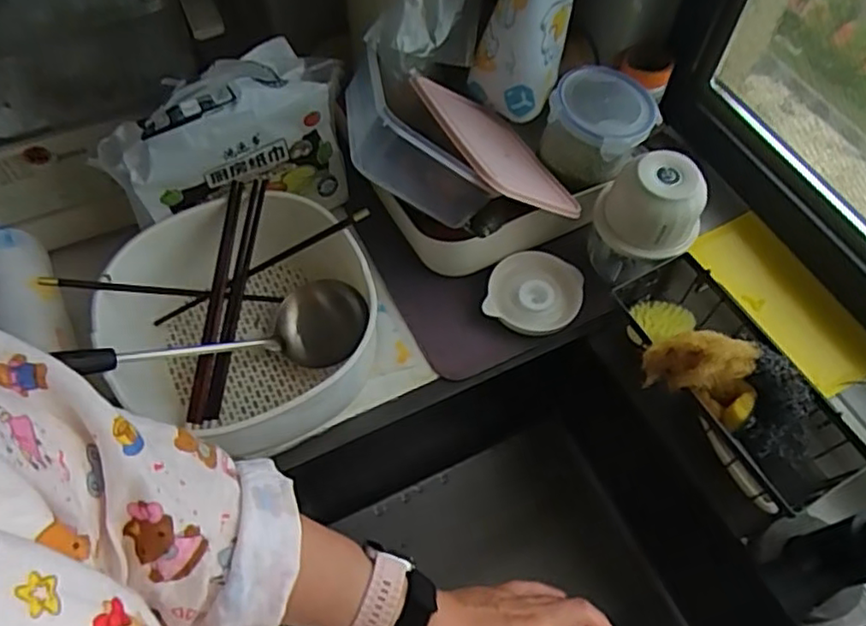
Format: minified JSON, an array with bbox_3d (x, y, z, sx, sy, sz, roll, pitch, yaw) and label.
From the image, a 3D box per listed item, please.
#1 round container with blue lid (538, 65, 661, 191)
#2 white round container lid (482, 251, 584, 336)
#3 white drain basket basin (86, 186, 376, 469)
[{"bbox_3d":[0.166,-0.185,0.650,0.098,0.081,0.091,0,60,-1],"label":"round container with blue lid"},{"bbox_3d":[0.106,-0.022,0.662,0.093,0.026,0.087,0,60,-1],"label":"white round container lid"},{"bbox_3d":[-0.170,0.009,0.600,0.219,0.098,0.233,0,60,-1],"label":"white drain basket basin"}]

